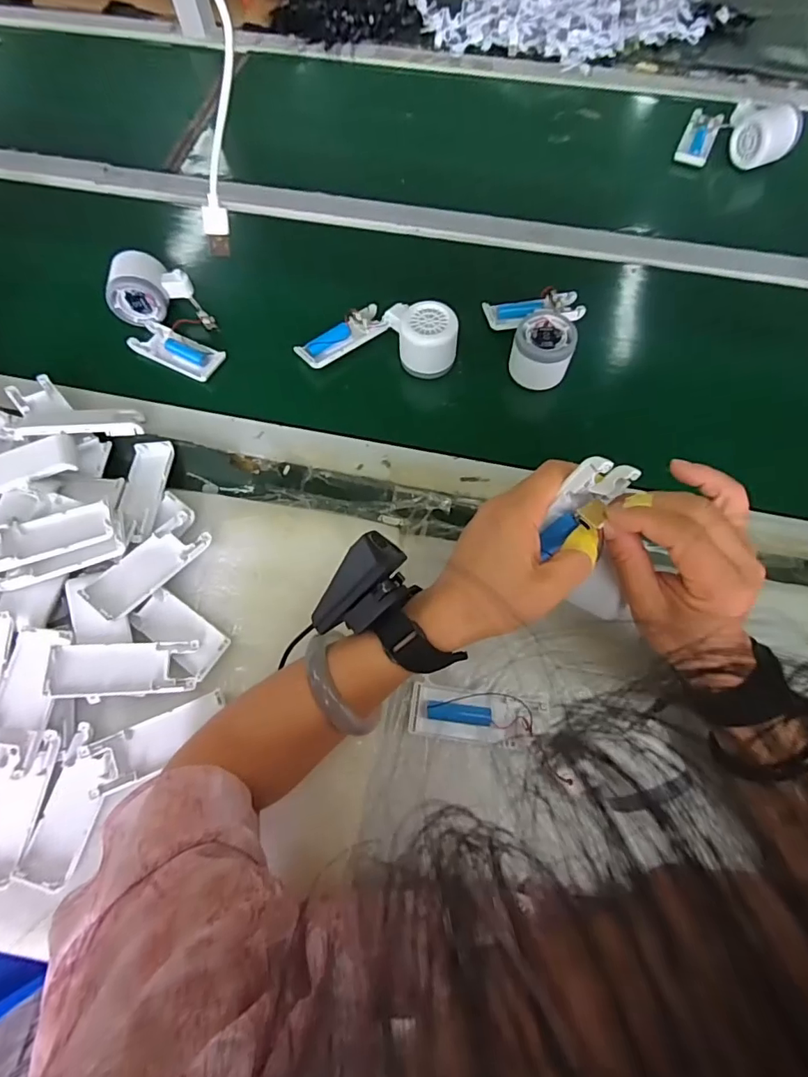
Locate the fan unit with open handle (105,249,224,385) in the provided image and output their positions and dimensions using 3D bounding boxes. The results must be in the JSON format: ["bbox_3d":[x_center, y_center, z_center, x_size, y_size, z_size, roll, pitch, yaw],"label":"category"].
[{"bbox_3d":[-0.252,-0.231,0.537,0.087,0.057,0.139,-32,70,-10],"label":"fan unit with open handle"}]

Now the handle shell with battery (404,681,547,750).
[{"bbox_3d":[0.059,0.137,0.389,0.105,0.023,0.040,4,68,4],"label":"handle shell with battery"}]

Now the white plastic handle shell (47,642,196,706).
[{"bbox_3d":[-0.217,0.102,0.392,0.101,0.016,0.039,0,68,-13],"label":"white plastic handle shell"}]

